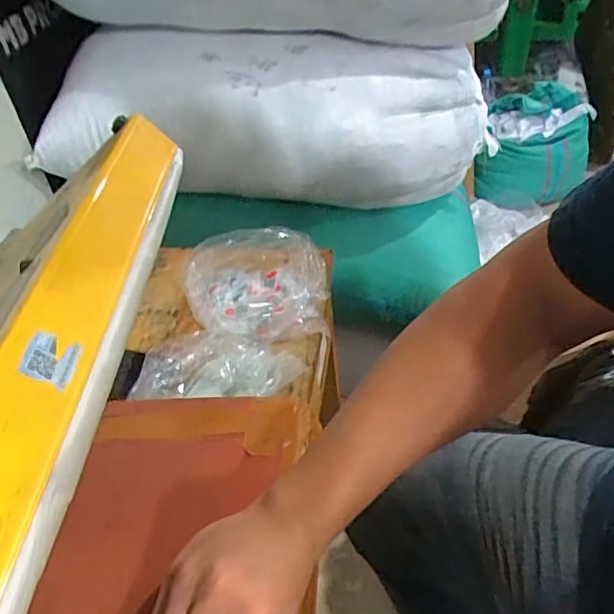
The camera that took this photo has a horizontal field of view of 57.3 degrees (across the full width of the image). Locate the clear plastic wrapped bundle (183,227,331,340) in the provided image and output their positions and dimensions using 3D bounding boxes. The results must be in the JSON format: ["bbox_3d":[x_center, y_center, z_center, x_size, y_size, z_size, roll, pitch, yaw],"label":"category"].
[{"bbox_3d":[-0.073,-0.038,0.807,0.197,0.090,0.155,-7,41,0],"label":"clear plastic wrapped bundle"}]

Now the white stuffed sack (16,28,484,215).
[{"bbox_3d":[-0.079,-0.369,1.135,0.857,0.310,0.262,1,42,9],"label":"white stuffed sack"}]

